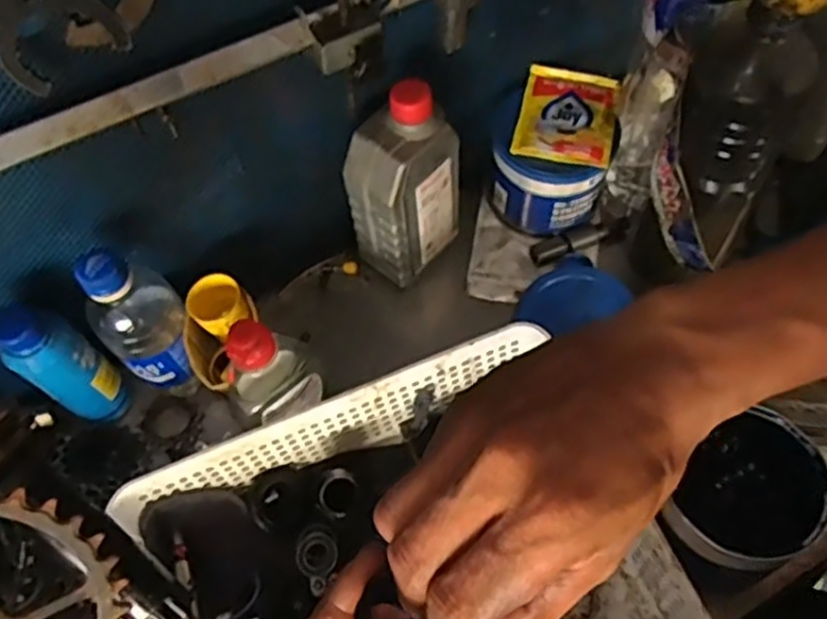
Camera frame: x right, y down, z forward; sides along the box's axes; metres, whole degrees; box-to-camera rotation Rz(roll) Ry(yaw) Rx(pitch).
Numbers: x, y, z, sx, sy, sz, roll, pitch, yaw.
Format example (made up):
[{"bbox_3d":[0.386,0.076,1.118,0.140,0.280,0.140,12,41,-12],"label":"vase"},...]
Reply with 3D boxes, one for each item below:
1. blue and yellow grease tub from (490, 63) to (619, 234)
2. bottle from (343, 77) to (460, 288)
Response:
[{"bbox_3d":[0.124,-0.135,0.652,0.094,0.099,0.114,17,63,15],"label":"blue and yellow grease tub"},{"bbox_3d":[-0.007,-0.096,0.593,0.054,0.175,0.078,37,70,23],"label":"bottle"}]

